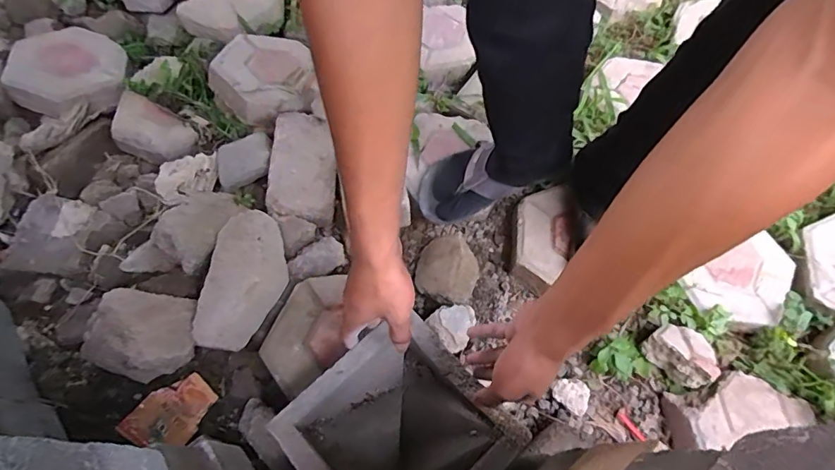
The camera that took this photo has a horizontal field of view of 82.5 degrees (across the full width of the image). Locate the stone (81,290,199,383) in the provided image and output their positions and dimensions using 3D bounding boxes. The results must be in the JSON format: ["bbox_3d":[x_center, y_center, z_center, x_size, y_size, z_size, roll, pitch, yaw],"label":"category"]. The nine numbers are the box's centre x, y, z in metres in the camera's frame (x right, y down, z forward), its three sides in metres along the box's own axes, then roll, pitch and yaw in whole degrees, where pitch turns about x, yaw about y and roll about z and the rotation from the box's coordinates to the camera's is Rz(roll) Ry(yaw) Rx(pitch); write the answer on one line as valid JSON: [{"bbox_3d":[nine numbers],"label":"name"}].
[{"bbox_3d":[-0.376,0.138,0.649,0.134,0.077,0.105,5,62,0],"label":"stone"}]

